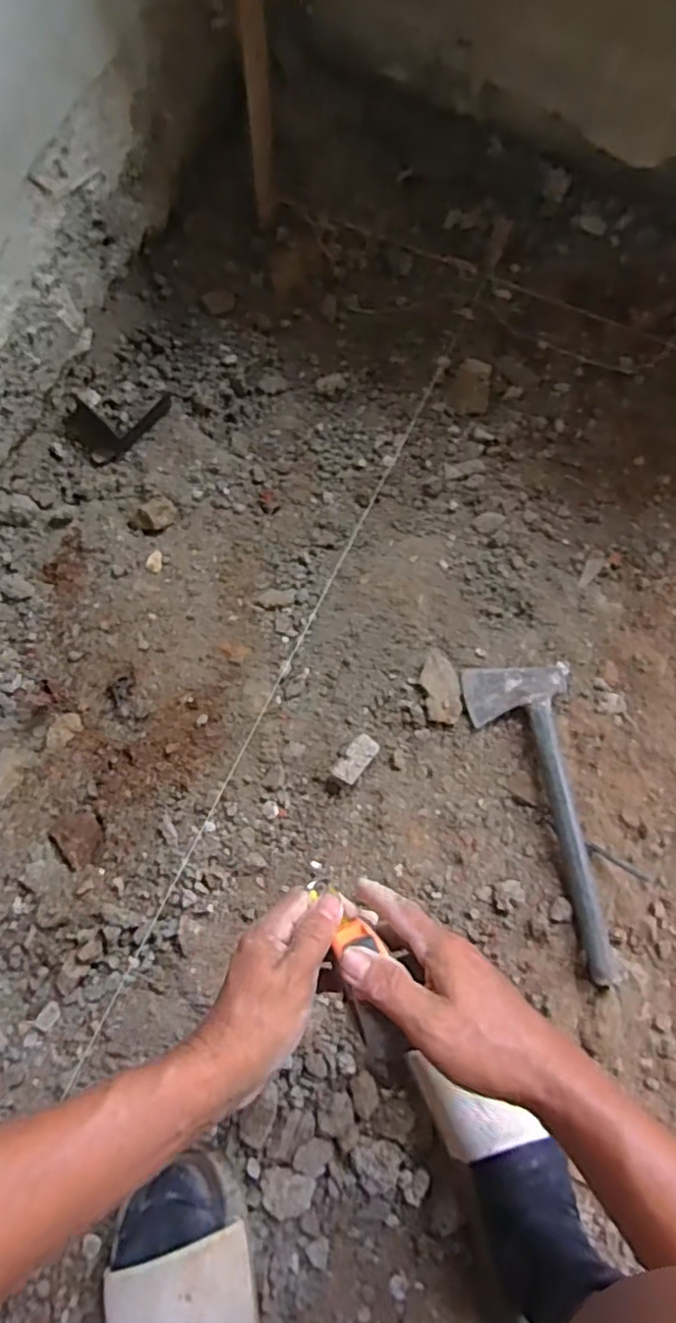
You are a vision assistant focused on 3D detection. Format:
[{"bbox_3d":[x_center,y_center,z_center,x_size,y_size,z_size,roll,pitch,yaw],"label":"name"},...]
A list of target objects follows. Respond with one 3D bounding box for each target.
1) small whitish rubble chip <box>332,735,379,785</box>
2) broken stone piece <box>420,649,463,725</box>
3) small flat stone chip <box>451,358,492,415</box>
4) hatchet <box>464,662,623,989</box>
[{"bbox_3d":[0.017,0.092,0.579,0.024,0.023,0.047,38,79,9],"label":"small whitish rubble chip"},{"bbox_3d":[0.099,0.026,0.594,0.035,0.019,0.068,-13,76,-3],"label":"broken stone piece"},{"bbox_3d":[0.148,-0.301,0.679,0.041,0.007,0.073,14,77,4],"label":"small flat stone chip"},{"bbox_3d":[0.184,0.140,0.561,0.100,0.029,0.278,-5,76,-1],"label":"hatchet"}]

